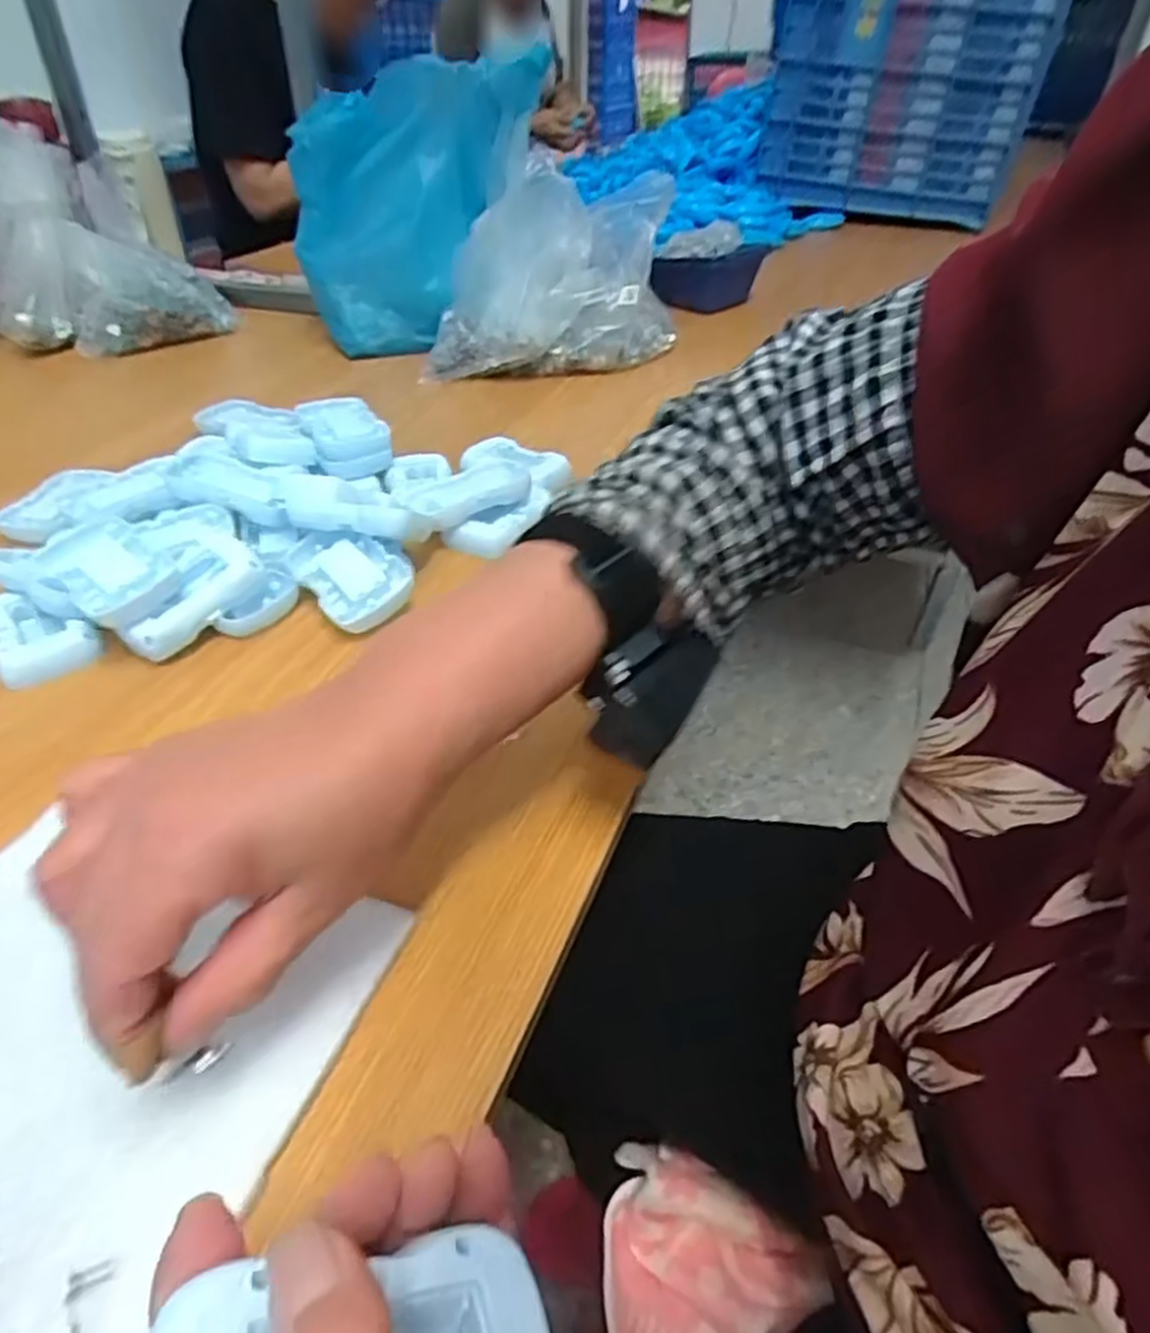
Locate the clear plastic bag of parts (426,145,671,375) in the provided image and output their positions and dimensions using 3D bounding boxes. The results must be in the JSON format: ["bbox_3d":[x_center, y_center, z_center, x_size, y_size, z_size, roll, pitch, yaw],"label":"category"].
[{"bbox_3d":[-0.021,-0.404,0.811,0.255,0.164,0.136,1,41,0],"label":"clear plastic bag of parts"}]

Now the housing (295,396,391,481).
[{"bbox_3d":[-0.185,-0.185,0.627,0.057,0.034,0.083,-21,45,-23],"label":"housing"}]

